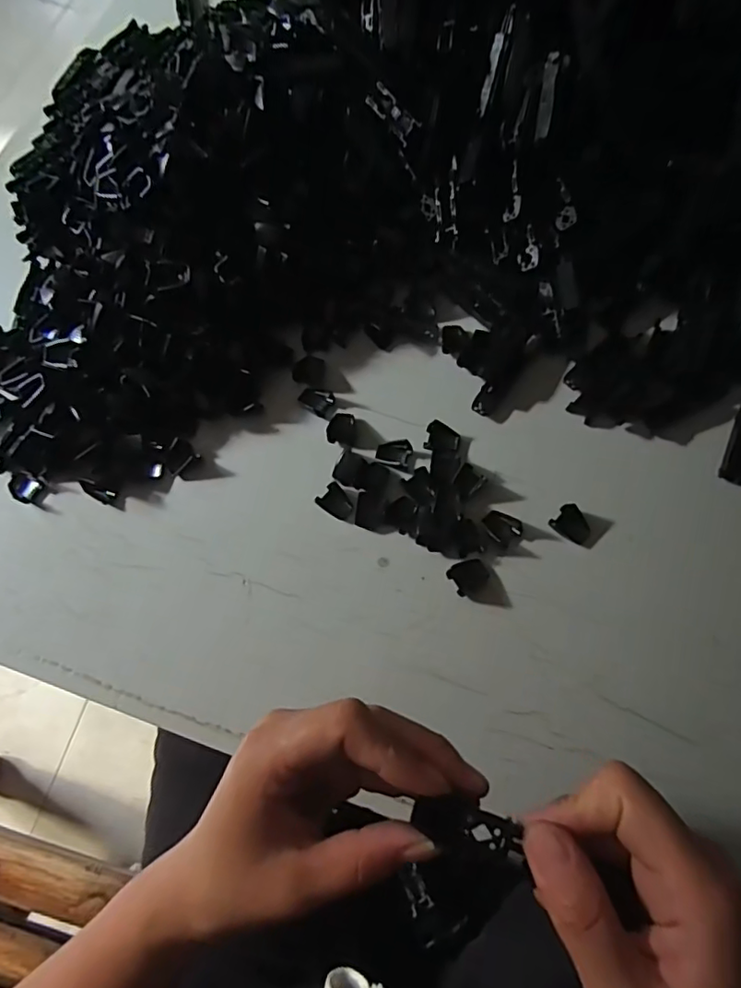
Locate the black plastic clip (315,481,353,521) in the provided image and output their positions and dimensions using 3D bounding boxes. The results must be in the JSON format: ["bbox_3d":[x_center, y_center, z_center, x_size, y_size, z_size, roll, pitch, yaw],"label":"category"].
[{"bbox_3d":[-0.022,0.005,0.367,0.023,0.006,0.018,40,78,14],"label":"black plastic clip"}]

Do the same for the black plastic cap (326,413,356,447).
[{"bbox_3d":[-0.020,-0.046,0.382,0.018,0.007,0.022,1,72,3],"label":"black plastic cap"}]

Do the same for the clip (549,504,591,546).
[{"bbox_3d":[0.129,0.019,0.354,0.024,0.009,0.019,38,77,13],"label":"clip"}]

